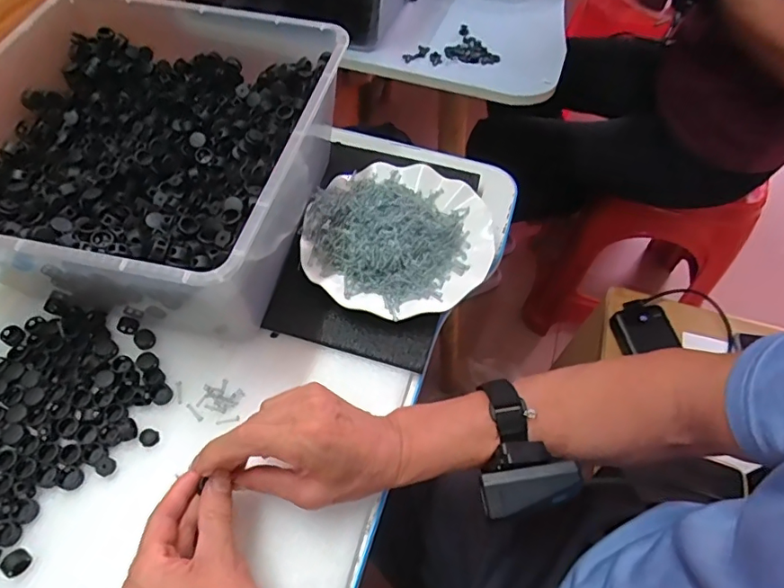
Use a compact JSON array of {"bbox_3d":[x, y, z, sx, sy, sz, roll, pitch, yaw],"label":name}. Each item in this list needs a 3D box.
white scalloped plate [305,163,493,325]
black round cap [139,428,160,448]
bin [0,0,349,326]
[{"bbox_3d":[0.007,-0.055,0.512,0.176,0.039,0.175,1,58,-1],"label":"white scalloped plate"},{"bbox_3d":[-0.198,0.117,0.421,0.014,0.005,0.014,1,58,-1],"label":"black round cap"},{"bbox_3d":[-0.217,-0.118,0.478,0.296,0.145,0.295,11,58,5],"label":"bin"}]

